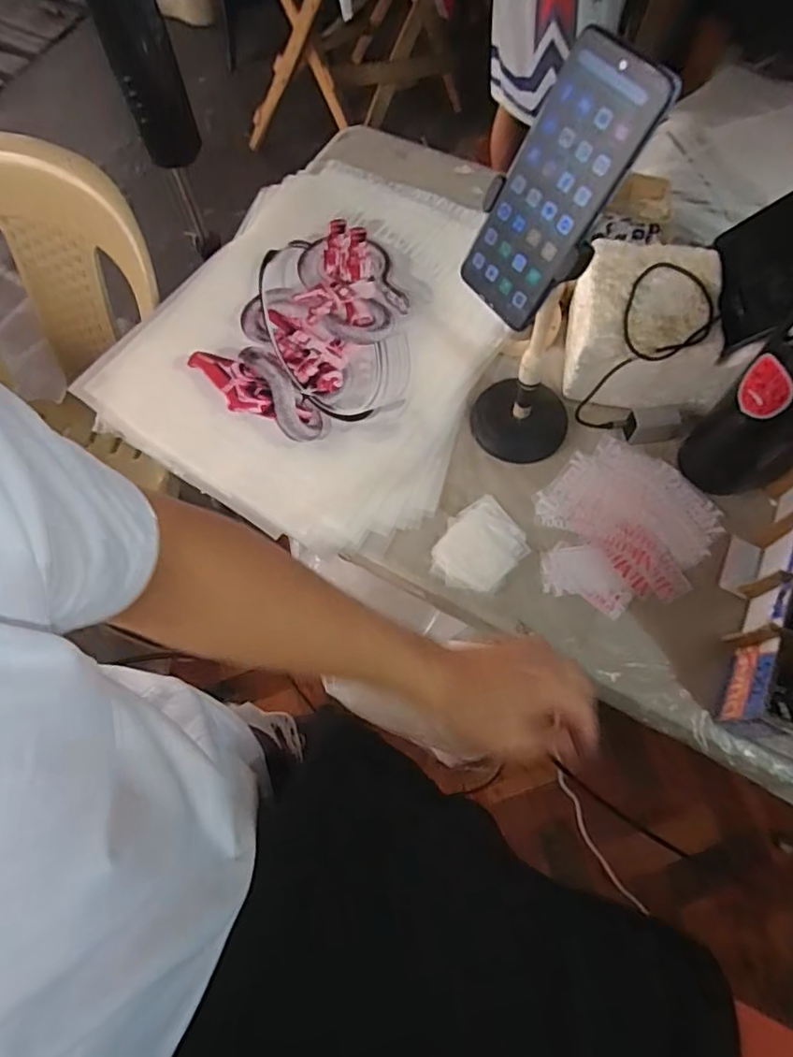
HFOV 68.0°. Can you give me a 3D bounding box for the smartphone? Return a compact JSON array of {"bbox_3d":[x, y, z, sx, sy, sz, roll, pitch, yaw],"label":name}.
[{"bbox_3d":[0.100,-0.217,0.386,0.010,0.167,0.074,-25,68,-38],"label":"smartphone"}]

